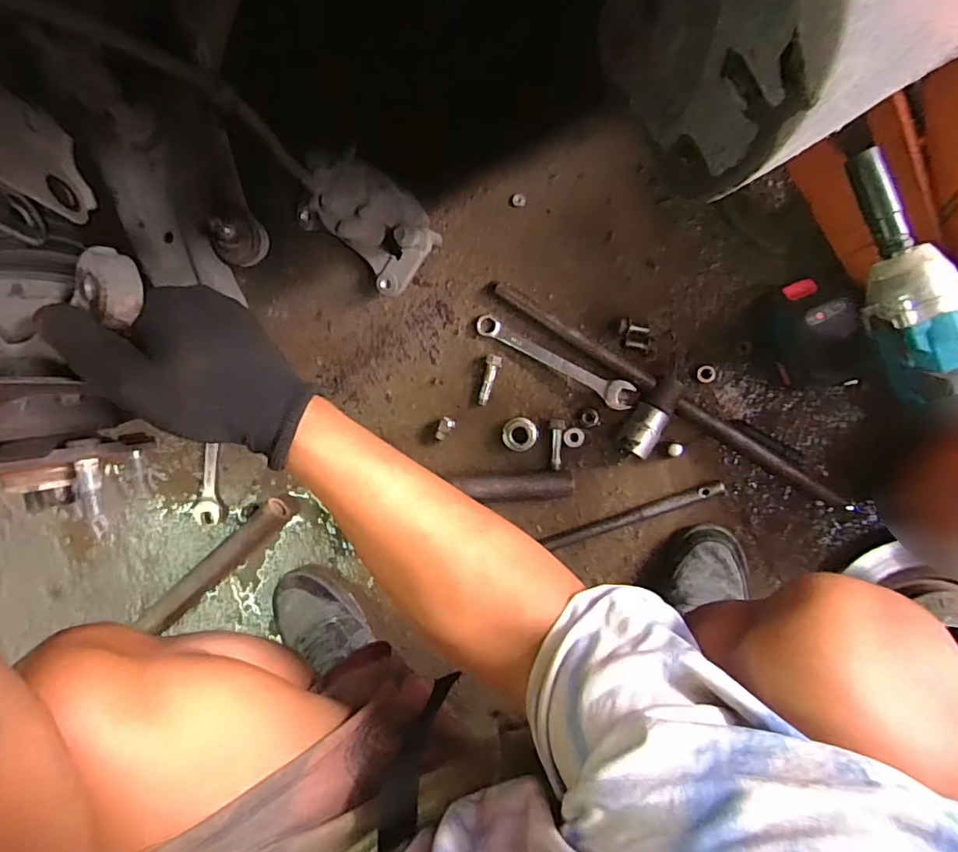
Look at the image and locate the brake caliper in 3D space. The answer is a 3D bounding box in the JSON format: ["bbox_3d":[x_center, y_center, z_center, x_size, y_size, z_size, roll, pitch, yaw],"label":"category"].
[{"bbox_3d":[-0.115,-0.220,0.588,0.120,0.099,0.098,45,98,3],"label":"brake caliper"}]

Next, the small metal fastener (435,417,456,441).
[{"bbox_3d":[-0.042,0.004,0.657,0.018,0.019,0.028,33,97,5],"label":"small metal fastener"}]

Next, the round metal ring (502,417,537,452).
[{"bbox_3d":[0.049,0.010,0.648,0.041,0.015,0.040,0,93,8],"label":"round metal ring"}]

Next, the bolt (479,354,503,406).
[{"bbox_3d":[0.012,-0.055,0.647,0.018,0.014,0.062,15,95,7],"label":"bolt"}]

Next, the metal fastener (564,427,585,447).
[{"bbox_3d":[0.114,0.014,0.641,0.025,0.005,0.023,-1,93,8],"label":"metal fastener"}]

